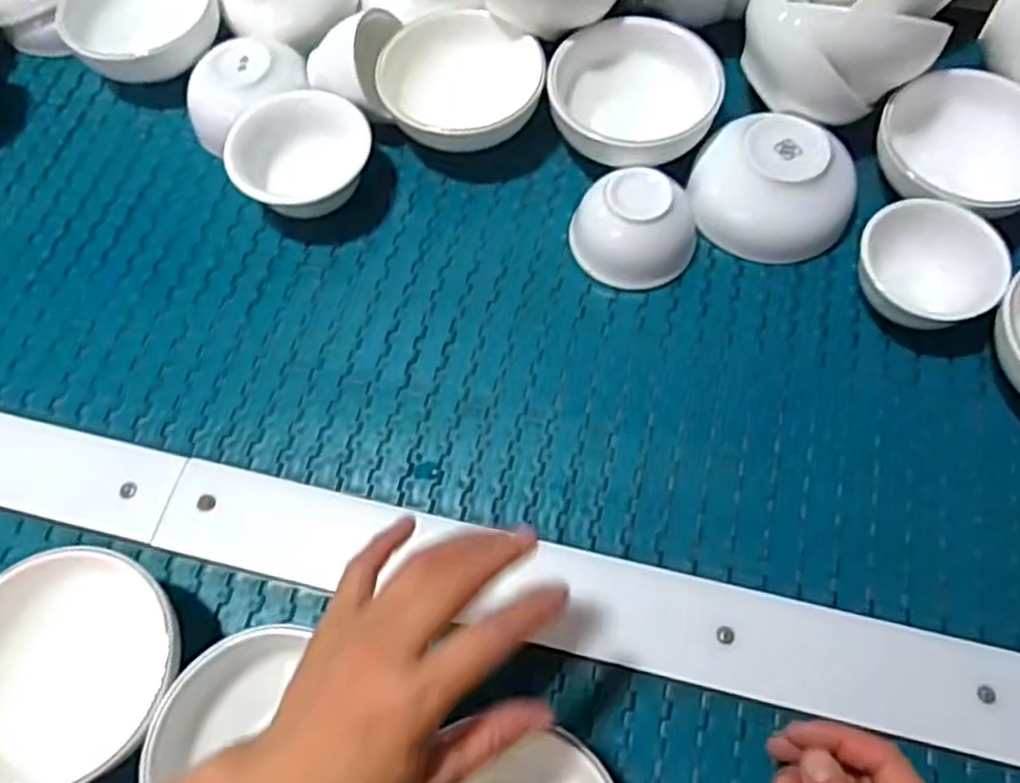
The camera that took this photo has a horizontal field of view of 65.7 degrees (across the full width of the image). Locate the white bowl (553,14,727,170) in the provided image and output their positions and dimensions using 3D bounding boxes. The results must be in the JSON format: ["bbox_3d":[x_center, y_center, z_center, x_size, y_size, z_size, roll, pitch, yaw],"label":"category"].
[{"bbox_3d":[0.089,-0.208,0.572,0.118,0.054,0.106,20,67,11],"label":"white bowl"}]

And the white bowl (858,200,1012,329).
[{"bbox_3d":[0.263,-0.075,0.504,0.067,0.054,0.081,-35,69,-15],"label":"white bowl"}]

